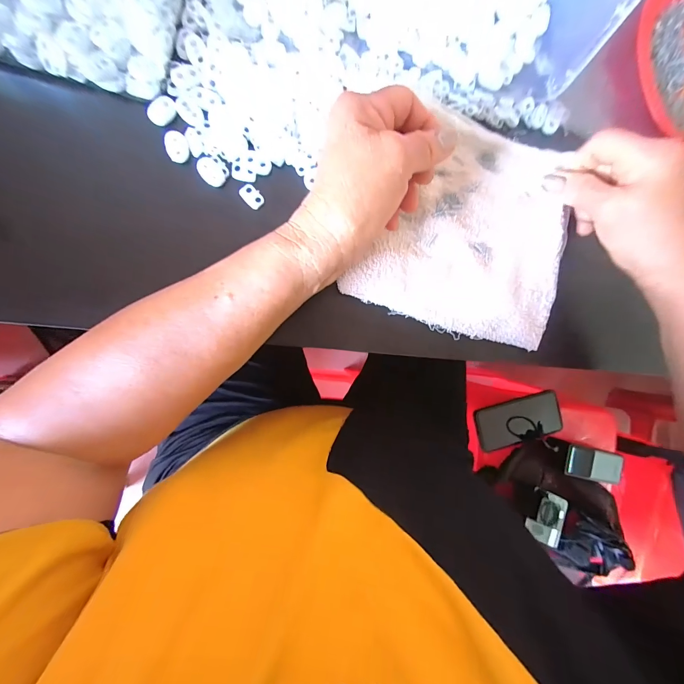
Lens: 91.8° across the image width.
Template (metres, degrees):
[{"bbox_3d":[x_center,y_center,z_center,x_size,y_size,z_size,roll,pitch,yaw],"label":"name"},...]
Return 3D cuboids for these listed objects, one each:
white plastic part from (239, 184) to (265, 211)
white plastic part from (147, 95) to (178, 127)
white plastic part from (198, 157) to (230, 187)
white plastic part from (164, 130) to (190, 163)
[{"bbox_3d":[-0.072,-0.117,0.267,0.020,0.004,0.014,44,82,-6],"label":"white plastic part"},{"bbox_3d":[-0.138,-0.178,0.255,0.016,0.005,0.022,41,83,-6],"label":"white plastic part"},{"bbox_3d":[-0.101,-0.136,0.261,0.023,0.004,0.021,0,88,-10],"label":"white plastic part"},{"bbox_3d":[-0.128,-0.152,0.257,0.016,0.004,0.024,-6,89,-10],"label":"white plastic part"}]

